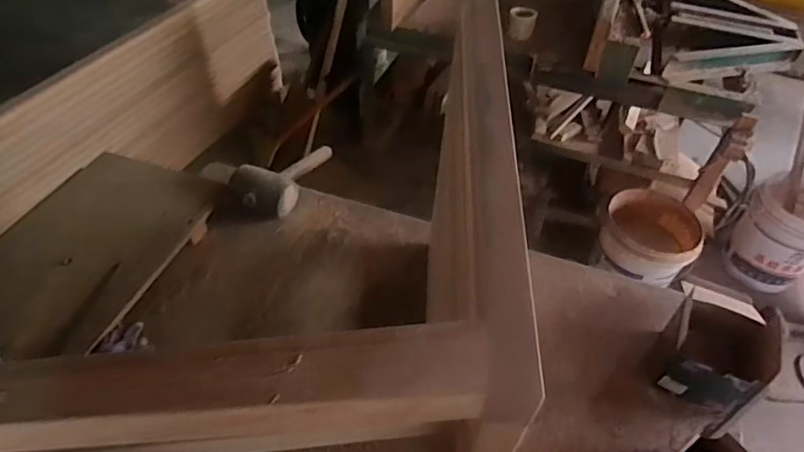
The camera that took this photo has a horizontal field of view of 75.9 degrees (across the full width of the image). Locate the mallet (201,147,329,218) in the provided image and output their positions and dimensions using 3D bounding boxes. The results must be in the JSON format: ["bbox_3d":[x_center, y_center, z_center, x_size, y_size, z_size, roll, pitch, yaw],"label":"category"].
[{"bbox_3d":[-0.255,-0.124,1.215,0.139,0.107,0.338,24,34,15],"label":"mallet"}]

